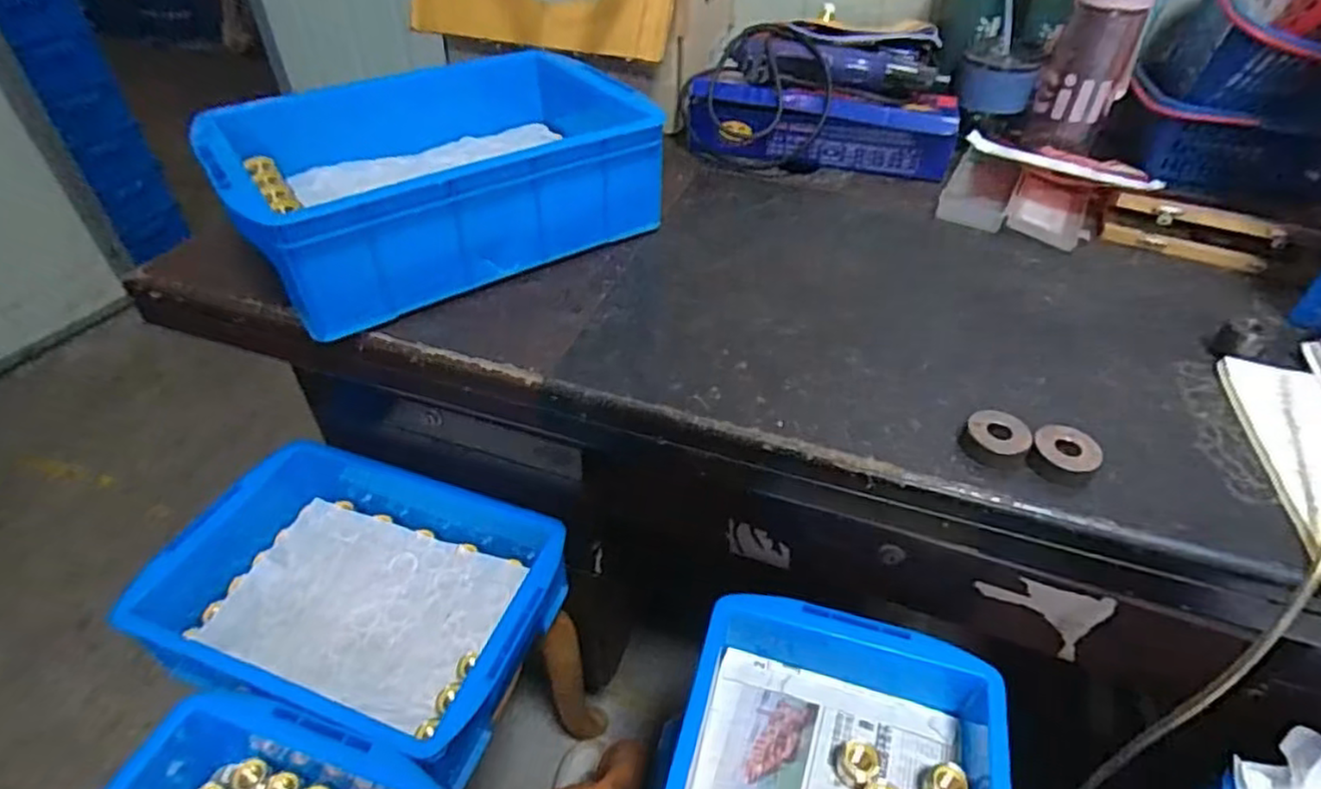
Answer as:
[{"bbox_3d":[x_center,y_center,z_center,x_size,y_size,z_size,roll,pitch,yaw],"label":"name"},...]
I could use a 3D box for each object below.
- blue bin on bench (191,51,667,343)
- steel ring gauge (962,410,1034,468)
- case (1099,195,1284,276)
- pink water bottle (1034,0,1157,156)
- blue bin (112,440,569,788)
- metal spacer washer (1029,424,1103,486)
[{"bbox_3d":[-0.203,-0.206,0.645,0.354,0.115,0.272,-26,49,-26],"label":"blue bin on bench"},{"bbox_3d":[0.226,0.029,0.462,0.040,0.019,0.033,26,49,25],"label":"steel ring gauge"},{"bbox_3d":[0.499,-0.154,0.649,0.131,0.040,0.040,24,48,24],"label":"case"},{"bbox_3d":[0.456,-0.354,0.726,0.078,0.196,0.078,22,47,22],"label":"pink water bottle"},{"bbox_3d":[-0.292,0.202,0.700,0.352,0.119,0.254,16,45,17],"label":"blue bin"},{"bbox_3d":[0.268,0.039,0.455,0.040,0.019,0.034,32,51,30],"label":"metal spacer washer"}]

